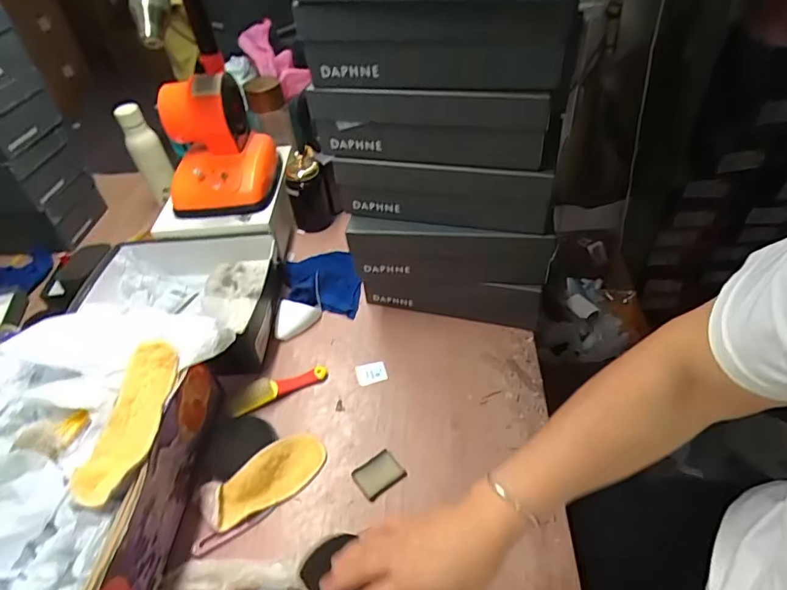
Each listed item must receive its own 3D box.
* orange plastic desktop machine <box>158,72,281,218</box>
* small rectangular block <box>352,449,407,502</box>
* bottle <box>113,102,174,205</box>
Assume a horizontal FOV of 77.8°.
[{"bbox_3d":[-0.329,-0.280,0.895,0.172,0.197,0.180,-4,45,3],"label":"orange plastic desktop machine"},{"bbox_3d":[-0.020,0.237,0.646,0.061,0.009,0.046,-29,49,-21],"label":"small rectangular block"},{"bbox_3d":[-0.525,-0.305,1.045,0.058,0.202,0.062,-31,50,-23],"label":"bottle"}]

